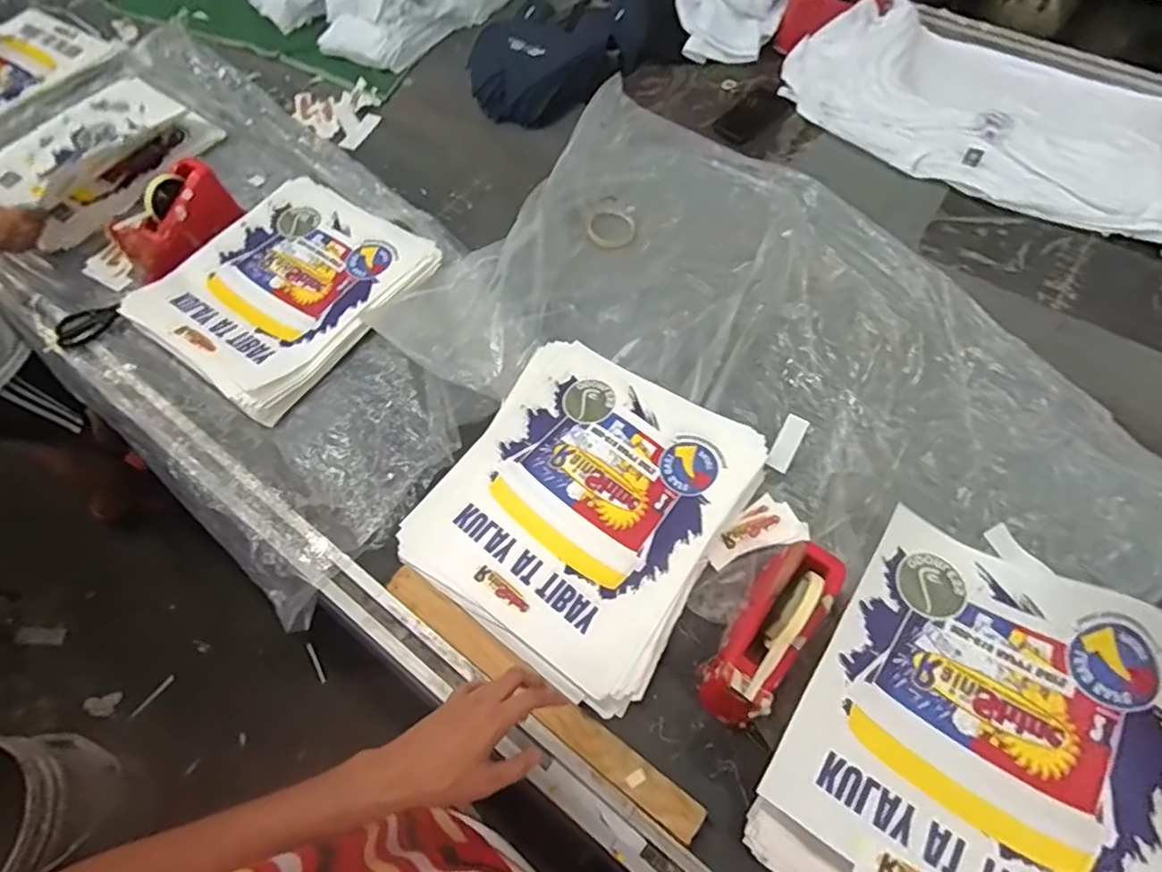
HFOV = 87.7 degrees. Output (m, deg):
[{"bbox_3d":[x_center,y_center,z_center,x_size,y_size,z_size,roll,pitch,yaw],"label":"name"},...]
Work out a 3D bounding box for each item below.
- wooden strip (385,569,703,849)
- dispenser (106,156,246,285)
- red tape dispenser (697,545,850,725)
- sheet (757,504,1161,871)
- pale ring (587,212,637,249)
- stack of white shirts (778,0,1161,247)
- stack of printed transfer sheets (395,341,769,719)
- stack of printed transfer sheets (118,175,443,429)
[{"bbox_3d":[-0.057,0.284,0.676,0.431,0.009,0.040,33,67,18],"label":"wooden strip"},{"bbox_3d":[-0.698,-0.370,1.035,0.061,0.111,0.205,31,73,34],"label":"dispenser"},{"bbox_3d":[0.210,0.214,0.663,0.077,0.107,0.200,33,67,18],"label":"red tape dispenser"},{"bbox_3d":[0.388,0.270,0.570,0.312,0.104,0.376,31,67,17],"label":"sheet"},{"bbox_3d":[0.054,-0.356,1.052,0.081,0.018,0.076,-1,61,2],"label":"pale ring"},{"bbox_3d":[0.780,-0.598,1.122,0.792,0.067,0.432,34,68,18],"label":"stack of white shirts"},{"bbox_3d":[0.003,0.083,0.790,0.355,0.028,0.394,29,66,17],"label":"stack of printed transfer sheets"},{"bbox_3d":[-0.491,-0.249,1.006,0.366,0.035,0.387,33,67,18],"label":"stack of printed transfer sheets"}]

